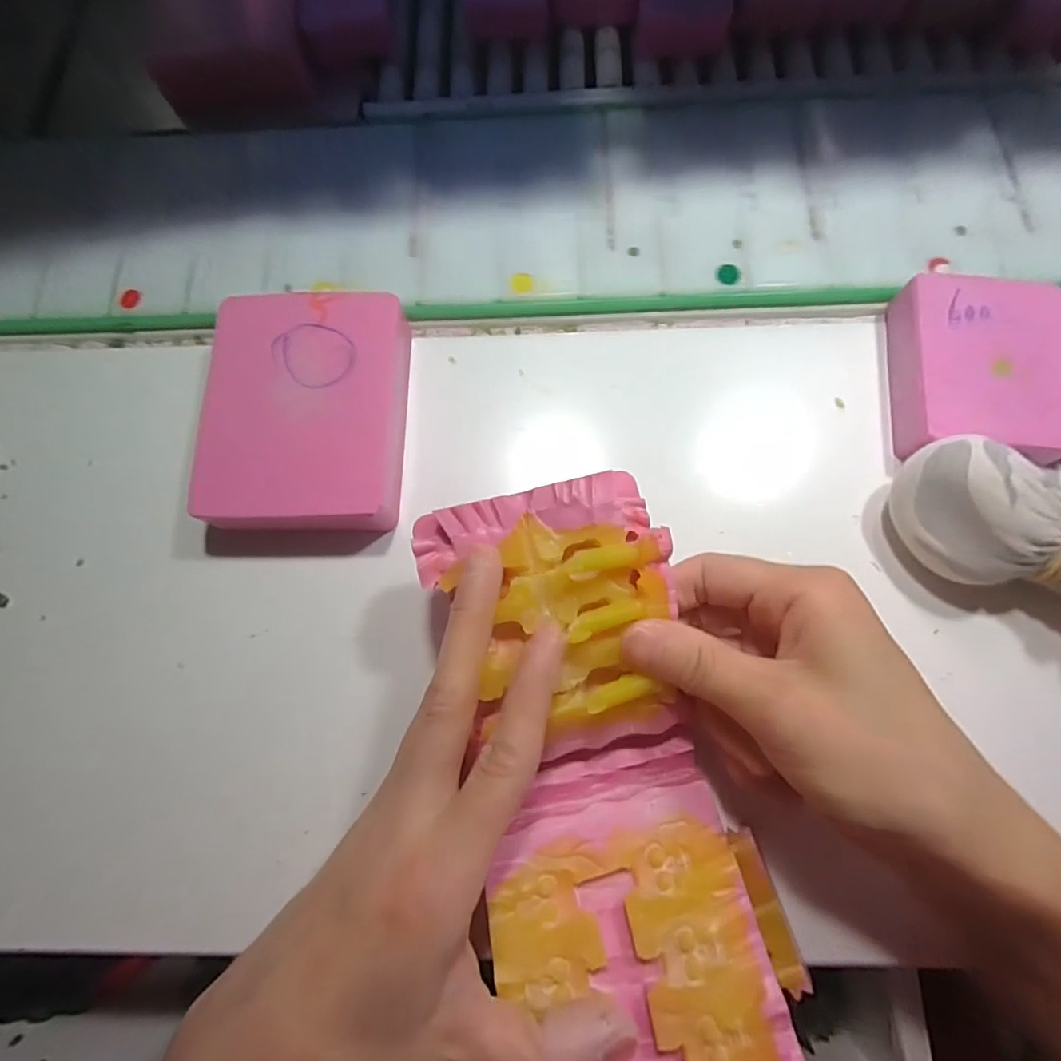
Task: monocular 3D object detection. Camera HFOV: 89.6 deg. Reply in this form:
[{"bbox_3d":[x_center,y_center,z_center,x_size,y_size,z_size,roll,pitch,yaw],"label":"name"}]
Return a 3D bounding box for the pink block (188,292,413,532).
[{"bbox_3d":[-0.094,-0.049,0.227,0.079,0.023,0.104,-2,75,1],"label":"pink block"}]

